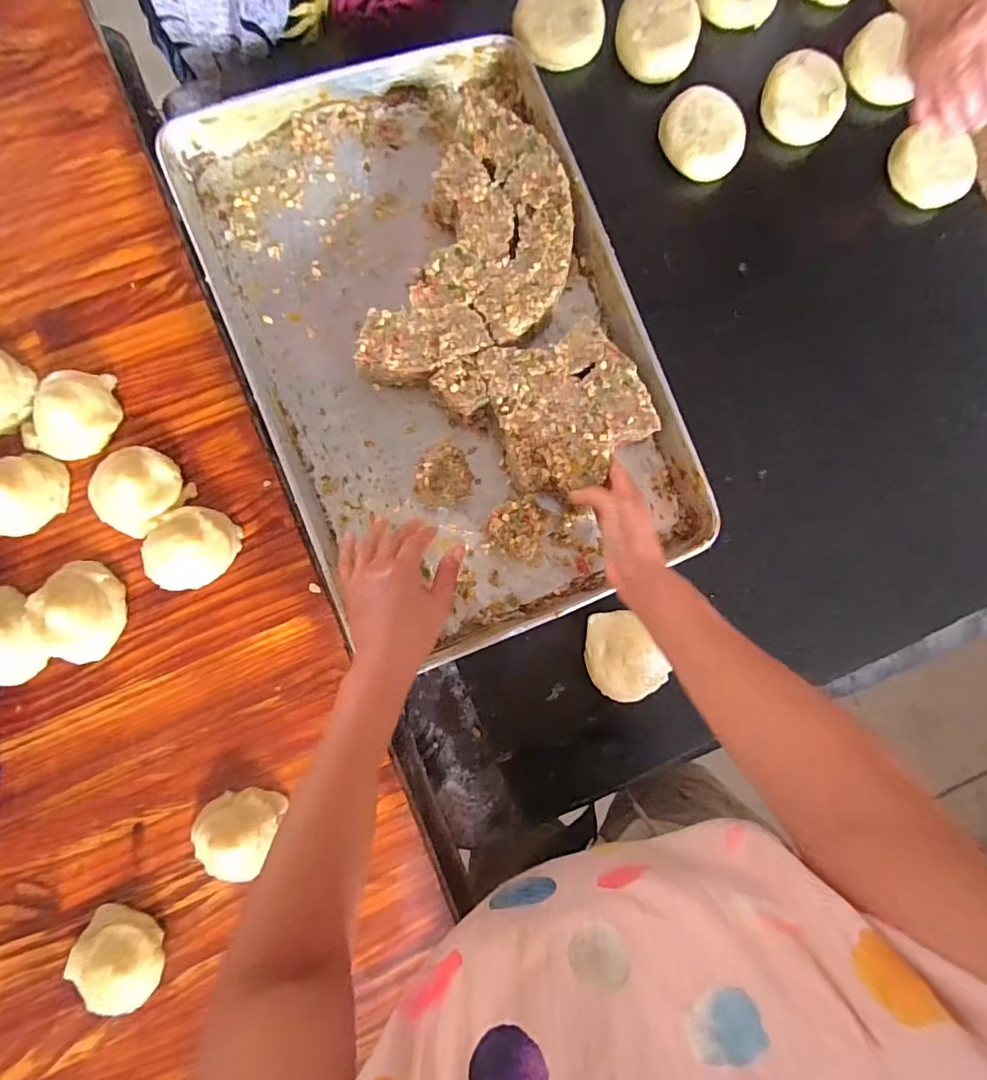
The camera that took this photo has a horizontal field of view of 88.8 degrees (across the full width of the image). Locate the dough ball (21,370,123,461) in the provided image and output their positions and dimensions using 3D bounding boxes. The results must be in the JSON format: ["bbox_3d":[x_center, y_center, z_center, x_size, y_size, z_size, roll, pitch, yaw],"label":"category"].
[{"bbox_3d":[-0.405,-0.122,0.481,0.073,0.034,0.093,28,82,-4],"label":"dough ball"}]

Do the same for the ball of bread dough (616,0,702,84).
[{"bbox_3d":[0.195,-0.604,0.599,0.092,0.036,0.089,1,85,-7],"label":"ball of bread dough"}]

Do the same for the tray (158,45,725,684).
[{"bbox_3d":[-0.047,-0.206,0.528,0.399,0.049,0.600,-21,88,-8],"label":"tray"}]

